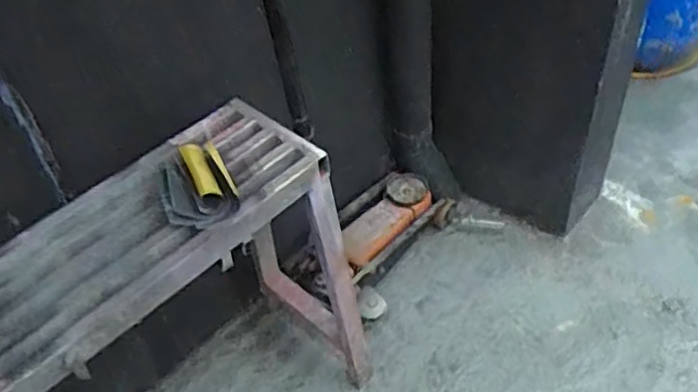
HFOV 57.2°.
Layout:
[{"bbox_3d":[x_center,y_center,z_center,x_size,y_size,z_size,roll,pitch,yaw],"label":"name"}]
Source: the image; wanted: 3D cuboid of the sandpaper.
[{"bbox_3d":[-0.250,-0.019,1.046,0.111,0.037,0.190,-20,45,-13],"label":"sandpaper"}]

